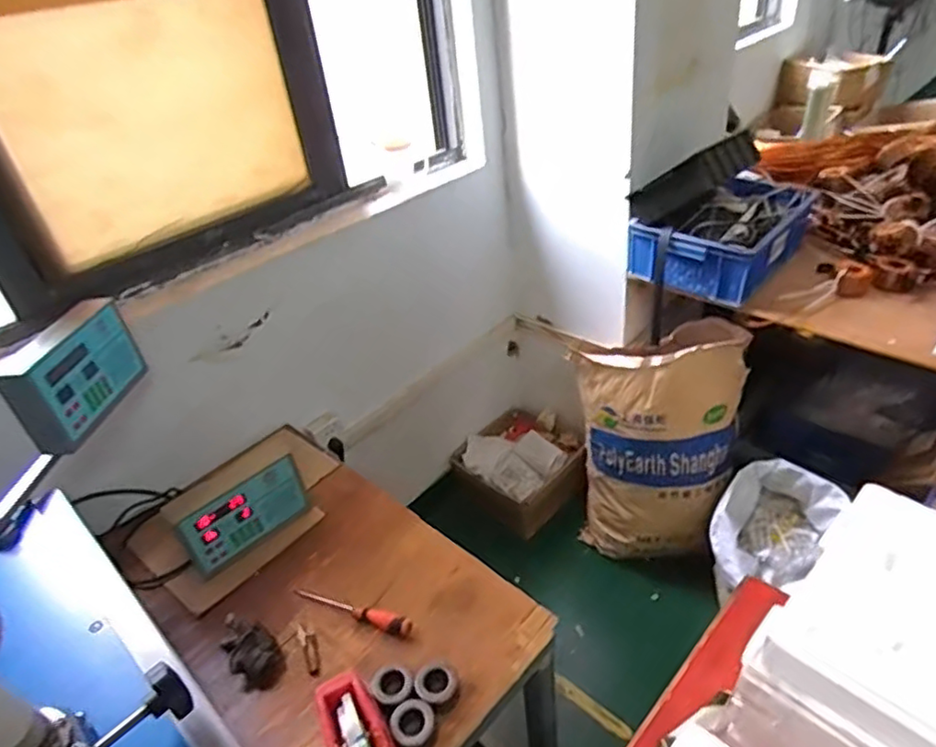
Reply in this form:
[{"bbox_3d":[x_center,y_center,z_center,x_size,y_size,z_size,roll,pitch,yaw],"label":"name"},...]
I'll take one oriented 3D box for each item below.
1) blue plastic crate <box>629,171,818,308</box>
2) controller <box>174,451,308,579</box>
[{"bbox_3d":[0.642,-0.358,1.576,0.310,0.177,0.433,27,49,38],"label":"blue plastic crate"},{"bbox_3d":[-0.393,0.260,1.126,0.223,0.145,0.033,-32,43,-29],"label":"controller"}]

